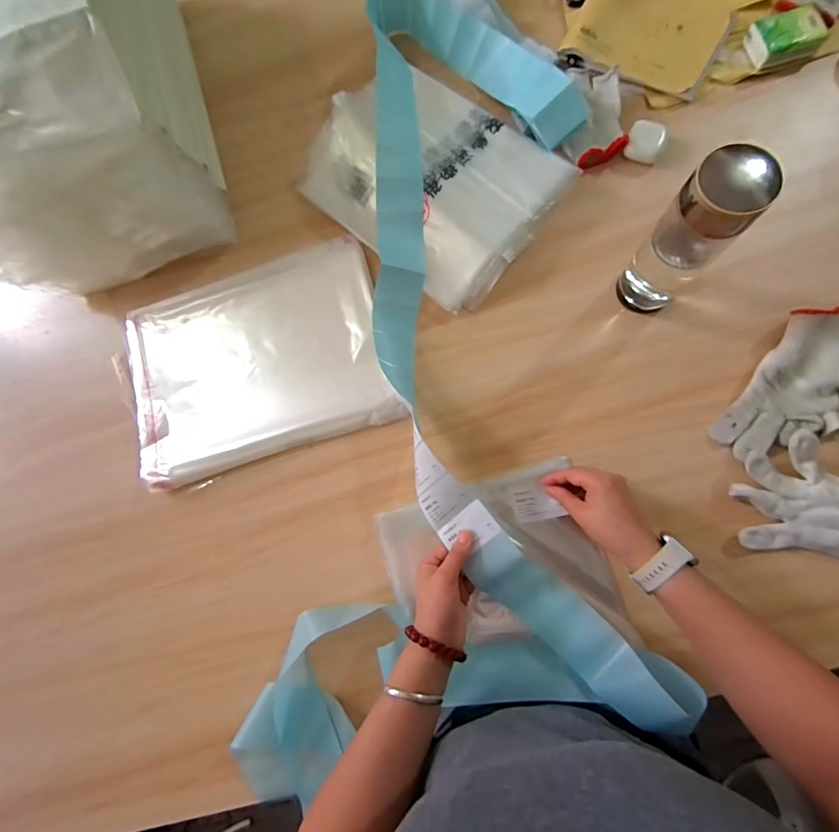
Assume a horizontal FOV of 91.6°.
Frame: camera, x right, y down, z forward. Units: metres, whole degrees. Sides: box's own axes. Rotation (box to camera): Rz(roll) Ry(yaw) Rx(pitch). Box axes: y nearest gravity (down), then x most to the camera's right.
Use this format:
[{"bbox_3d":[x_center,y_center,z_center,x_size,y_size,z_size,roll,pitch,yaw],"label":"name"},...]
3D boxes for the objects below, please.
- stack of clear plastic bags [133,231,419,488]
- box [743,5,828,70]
[{"bbox_3d":[-0.218,-0.078,0.544,0.343,0.032,0.260,-17,82,5],"label":"stack of clear plastic bags"},{"bbox_3d":[0.458,-0.473,0.508,0.078,0.020,0.055,-12,82,6],"label":"box"}]

